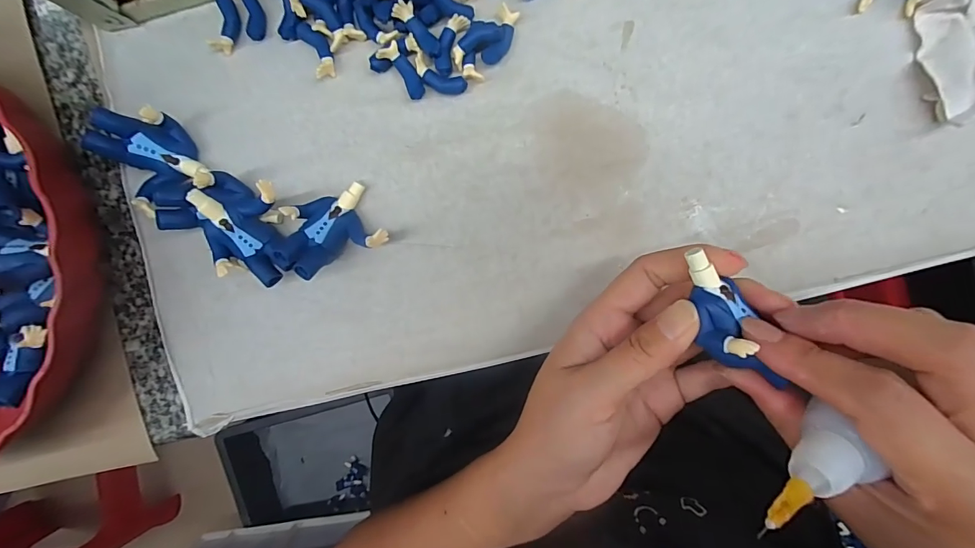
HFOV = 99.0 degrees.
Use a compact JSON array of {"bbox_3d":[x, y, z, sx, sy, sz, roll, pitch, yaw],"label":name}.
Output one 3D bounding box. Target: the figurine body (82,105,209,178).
[{"bbox_3d":[-0.179,-0.070,0.219,0.047,0.018,0.029,10,87,-30],"label":"figurine body"}]

